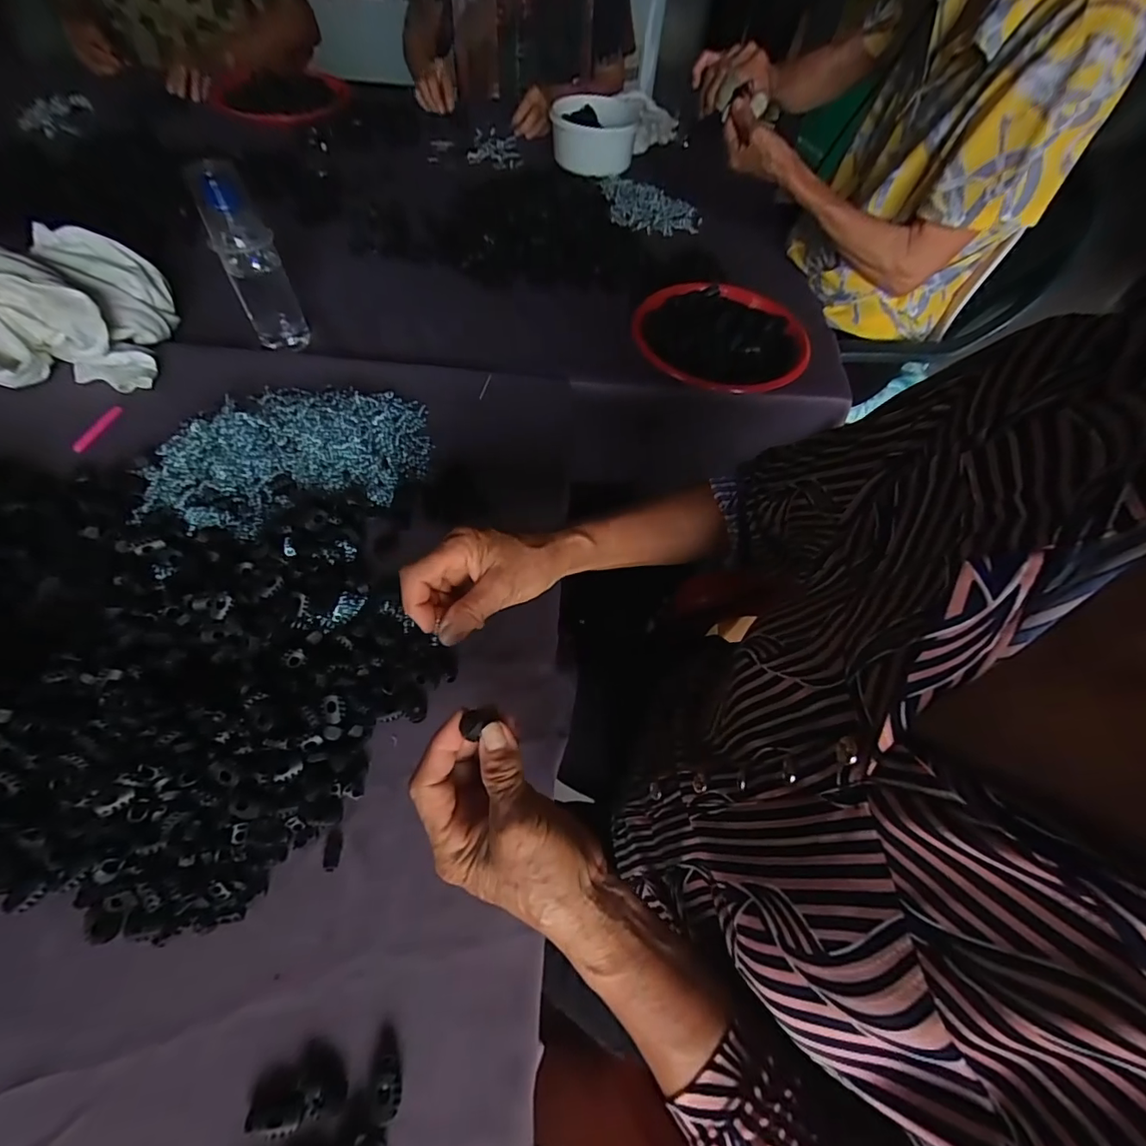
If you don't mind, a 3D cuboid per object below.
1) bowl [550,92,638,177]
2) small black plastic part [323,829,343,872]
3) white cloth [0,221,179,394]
[{"bbox_3d":[0.041,-0.810,0.936,0.153,0.084,0.175,10,59,2],"label":"bowl"},{"bbox_3d":[-0.162,0.186,0.343,0.011,0.004,0.025,0,59,-5],"label":"small black plastic part"},{"bbox_3d":[-0.559,-0.284,0.547,0.191,0.096,0.182,-5,59,-8],"label":"white cloth"}]

